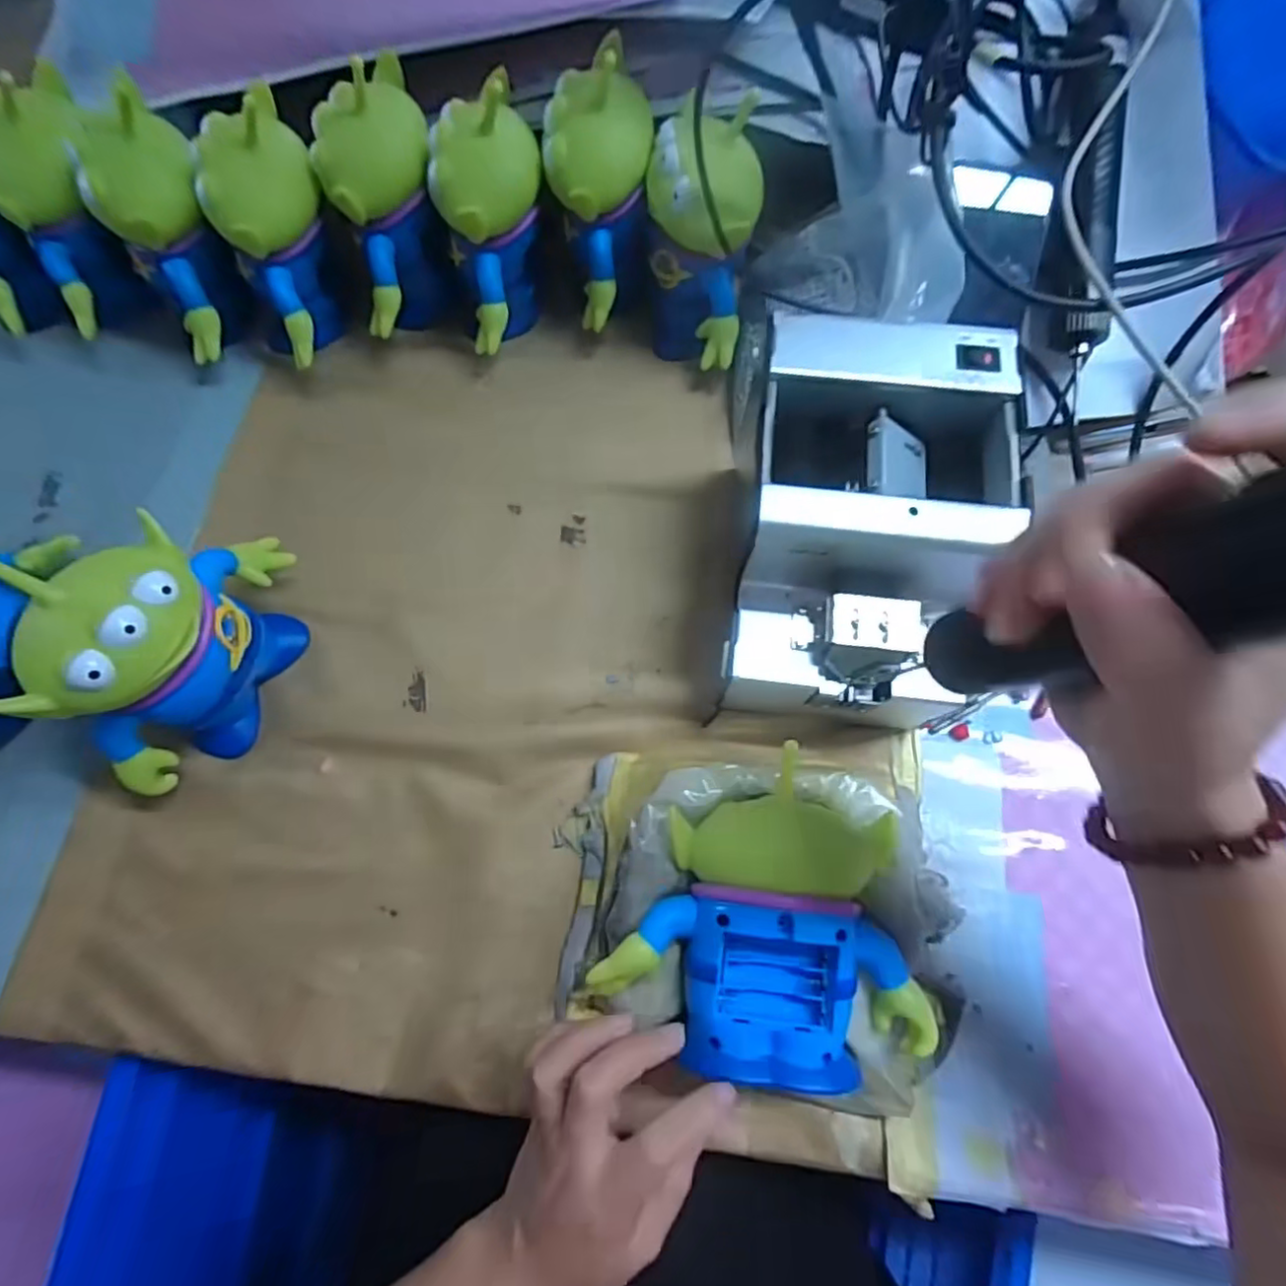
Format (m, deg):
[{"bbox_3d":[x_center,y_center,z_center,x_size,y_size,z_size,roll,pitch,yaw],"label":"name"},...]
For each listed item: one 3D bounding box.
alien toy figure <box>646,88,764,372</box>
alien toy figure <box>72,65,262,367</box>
[{"bbox_3d":[0.038,-0.274,0.448,0.075,0.120,0.136,4,72,1],"label":"alien toy figure"},{"bbox_3d":[-0.315,-0.274,0.431,0.070,0.145,0.067,-15,38,-5],"label":"alien toy figure"}]

